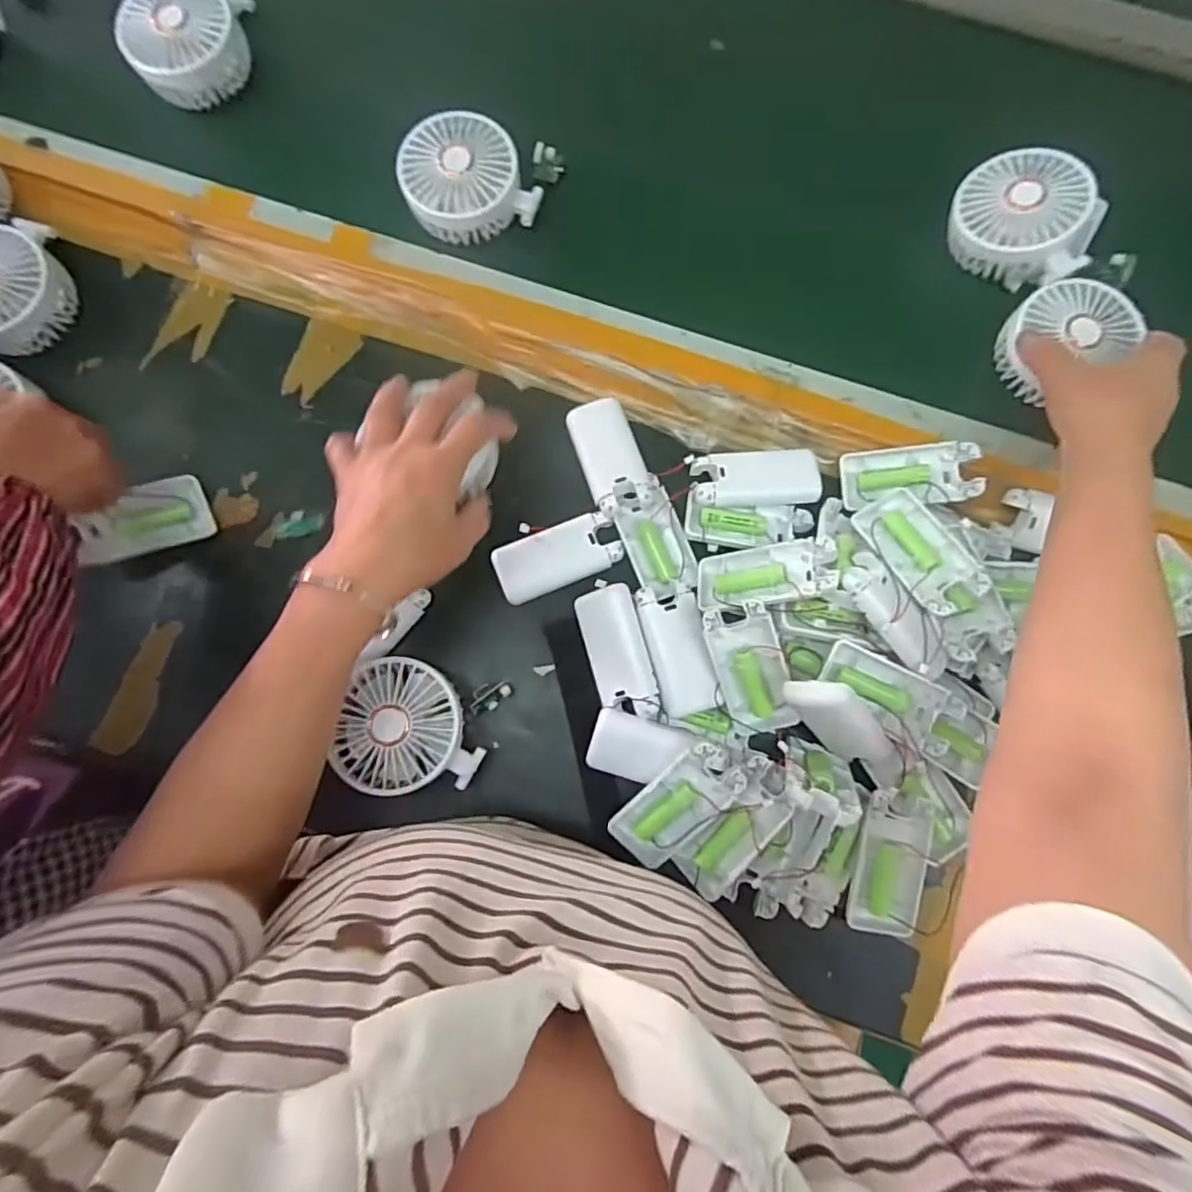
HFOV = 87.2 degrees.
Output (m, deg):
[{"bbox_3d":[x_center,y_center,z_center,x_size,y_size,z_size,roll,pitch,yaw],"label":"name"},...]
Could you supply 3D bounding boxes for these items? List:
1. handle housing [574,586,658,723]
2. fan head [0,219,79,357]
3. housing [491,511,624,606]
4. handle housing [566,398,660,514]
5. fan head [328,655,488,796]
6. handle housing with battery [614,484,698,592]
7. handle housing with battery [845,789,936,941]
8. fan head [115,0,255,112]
[{"bbox_3d":[0.015,0.040,0.440,0.040,0.025,0.092,-15,82,-1],"label":"handle housing"},{"bbox_3d":[-0.445,-0.236,0.476,0.086,0.046,0.101,34,84,6],"label":"fan head"},{"bbox_3d":[-0.028,-0.029,0.463,0.091,0.010,0.045,-22,82,-2],"label":"housing"},{"bbox_3d":[0.010,-0.107,0.463,0.047,0.014,0.084,-21,82,-2],"label":"handle housing"},{"bbox_3d":[-0.124,0.086,0.425,0.090,0.044,0.087,-5,82,1],"label":"fan head"},{"bbox_3d":[0.043,-0.041,0.457,0.043,0.019,0.078,-20,82,-1],"label":"handle housing with battery"},{"bbox_3d":[0.195,0.179,0.418,0.044,0.026,0.090,10,82,3],"label":"handle housing with battery"},{"bbox_3d":[-0.327,-0.445,0.505,0.084,0.049,0.097,11,82,3],"label":"fan head"}]

